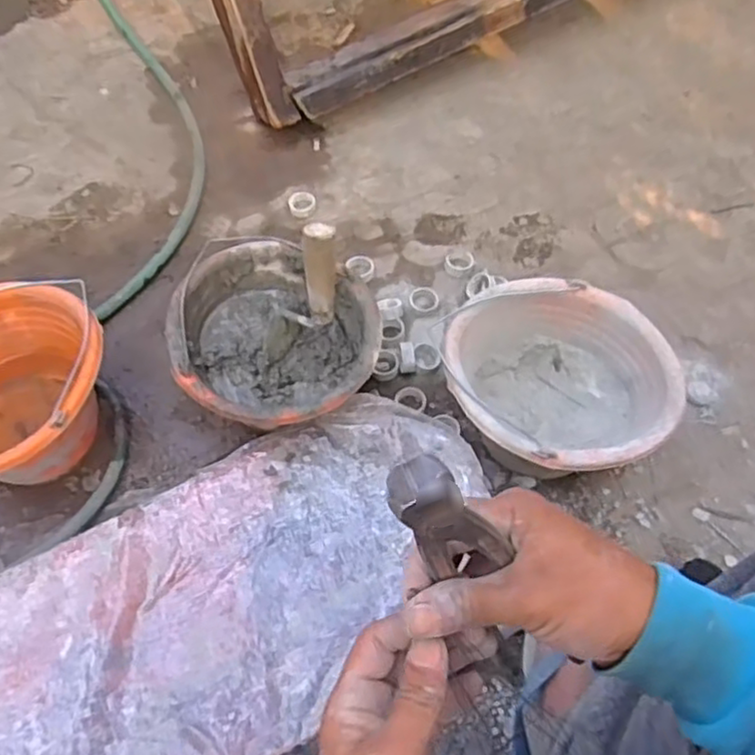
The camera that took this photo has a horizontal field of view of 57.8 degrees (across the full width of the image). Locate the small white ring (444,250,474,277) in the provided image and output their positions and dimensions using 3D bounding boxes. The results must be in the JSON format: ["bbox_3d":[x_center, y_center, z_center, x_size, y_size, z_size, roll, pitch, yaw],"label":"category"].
[{"bbox_3d":[0.124,-0.175,1.050,0.043,0.017,0.041,1,61,-1],"label":"small white ring"}]

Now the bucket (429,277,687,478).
[{"bbox_3d":[0.206,0.017,0.830,0.231,0.138,0.254,0,59,0],"label":"bucket"}]

